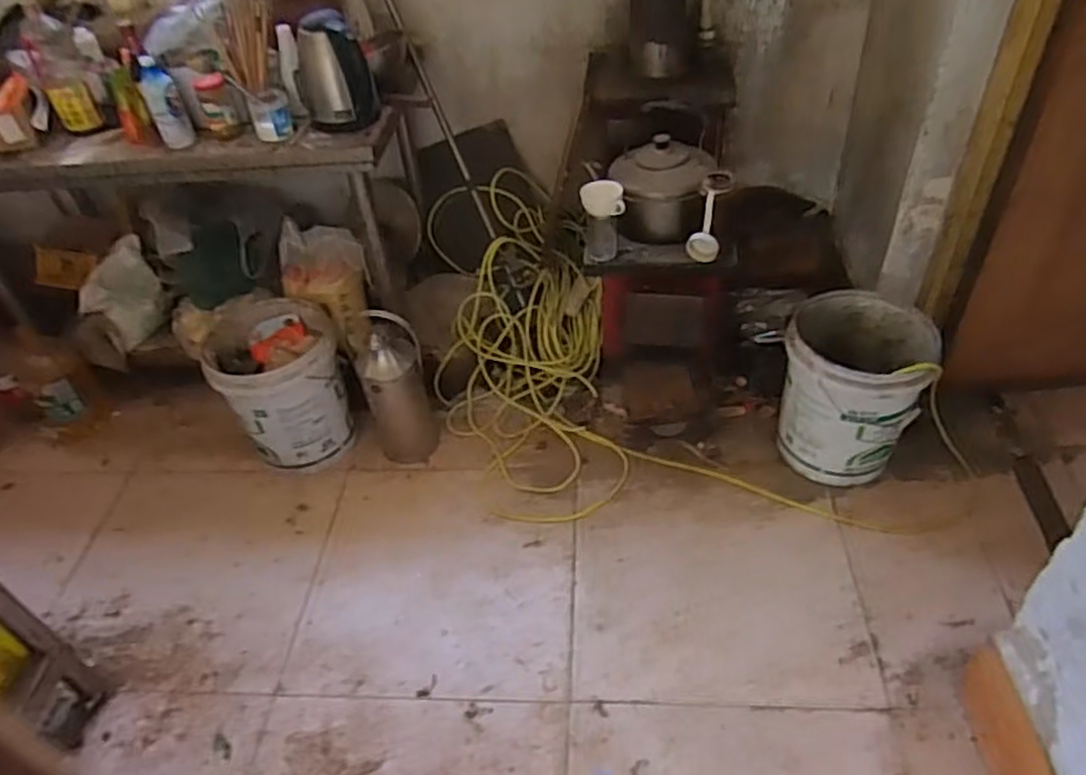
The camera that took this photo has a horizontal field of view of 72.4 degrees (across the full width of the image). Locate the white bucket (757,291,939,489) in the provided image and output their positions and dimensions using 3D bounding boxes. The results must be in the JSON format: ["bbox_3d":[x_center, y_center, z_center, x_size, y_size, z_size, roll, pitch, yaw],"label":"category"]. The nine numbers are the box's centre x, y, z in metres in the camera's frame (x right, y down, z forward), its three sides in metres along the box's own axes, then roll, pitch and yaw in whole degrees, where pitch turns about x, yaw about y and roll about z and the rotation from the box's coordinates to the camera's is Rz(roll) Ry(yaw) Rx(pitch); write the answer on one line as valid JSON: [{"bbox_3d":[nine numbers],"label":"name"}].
[{"bbox_3d":[0.713,-0.001,1.765,0.339,0.360,0.305,23,50,29],"label":"white bucket"}]

